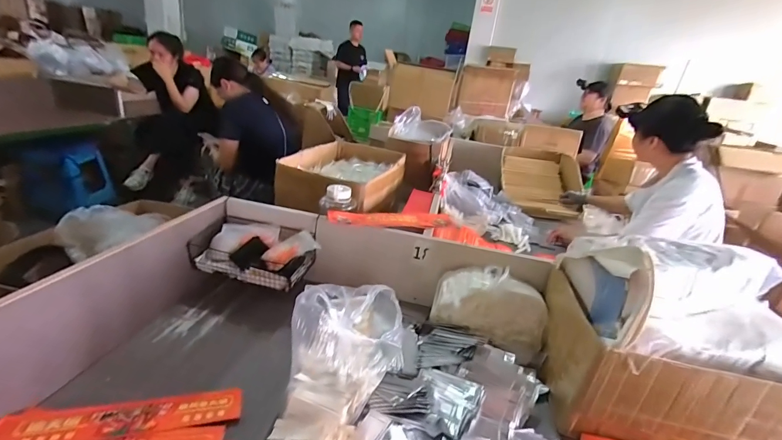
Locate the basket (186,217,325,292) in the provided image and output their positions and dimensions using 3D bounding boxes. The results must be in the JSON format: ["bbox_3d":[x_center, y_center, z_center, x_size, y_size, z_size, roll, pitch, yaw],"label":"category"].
[{"bbox_3d":[-0.337,0.078,0.939,0.292,0.095,0.163,13,24,12],"label":"basket"}]

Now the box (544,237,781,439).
[{"bbox_3d":[0.547,0.224,0.704,0.409,0.304,0.292,11,24,8],"label":"box"}]

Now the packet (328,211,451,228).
[{"bbox_3d":[0.006,0.000,0.981,0.340,0.015,0.080,0,25,-15],"label":"packet"}]

